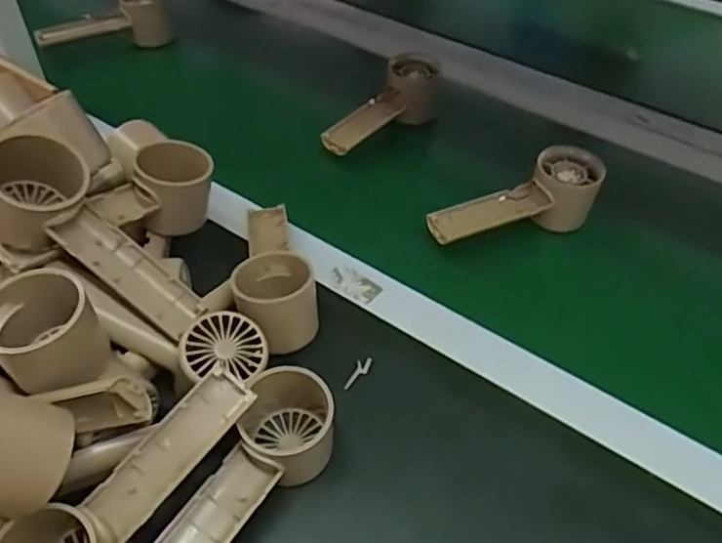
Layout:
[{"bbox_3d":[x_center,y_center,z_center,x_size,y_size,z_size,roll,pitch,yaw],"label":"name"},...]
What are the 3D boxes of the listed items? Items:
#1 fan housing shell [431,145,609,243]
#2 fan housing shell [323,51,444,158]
[{"bbox_3d":[0.132,-0.058,0.536,0.159,0.058,0.061,-14,51,-12],"label":"fan housing shell"},{"bbox_3d":[0.026,-0.156,0.626,0.062,0.064,0.159,26,54,20],"label":"fan housing shell"}]

